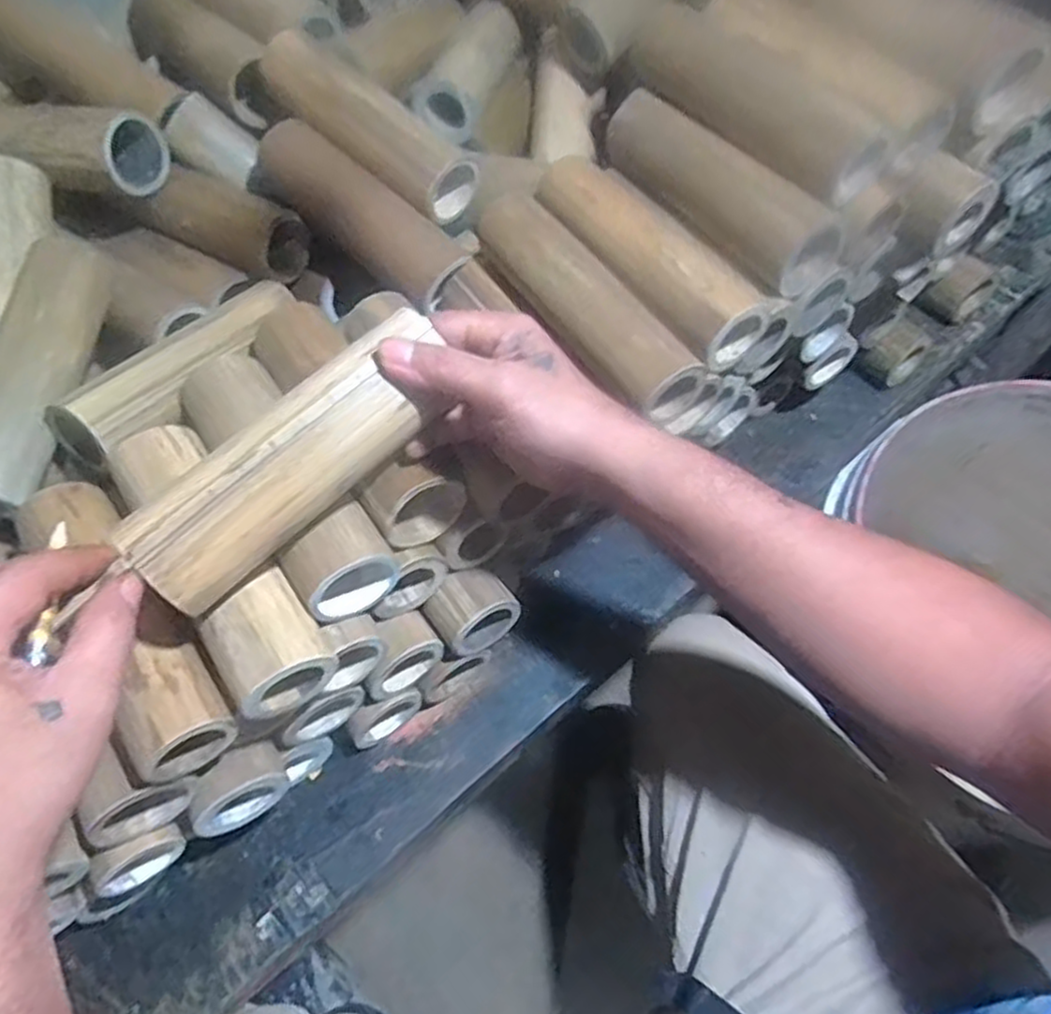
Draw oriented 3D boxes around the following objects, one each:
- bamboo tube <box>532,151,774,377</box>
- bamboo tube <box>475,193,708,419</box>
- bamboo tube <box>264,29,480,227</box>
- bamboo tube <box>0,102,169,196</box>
[{"bbox_3d":[0.072,-0.161,0.488,0.050,0.055,0.178,-37,63,-18],"label":"bamboo tube"},{"bbox_3d":[0.034,-0.128,0.461,0.042,0.051,0.178,-33,62,-16],"label":"bamboo tube"},{"bbox_3d":[-0.118,-0.275,0.538,0.180,0.056,0.047,39,67,7],"label":"bamboo tube"},{"bbox_3d":[-0.358,-0.264,0.544,0.177,0.046,0.057,9,59,9],"label":"bamboo tube"}]

